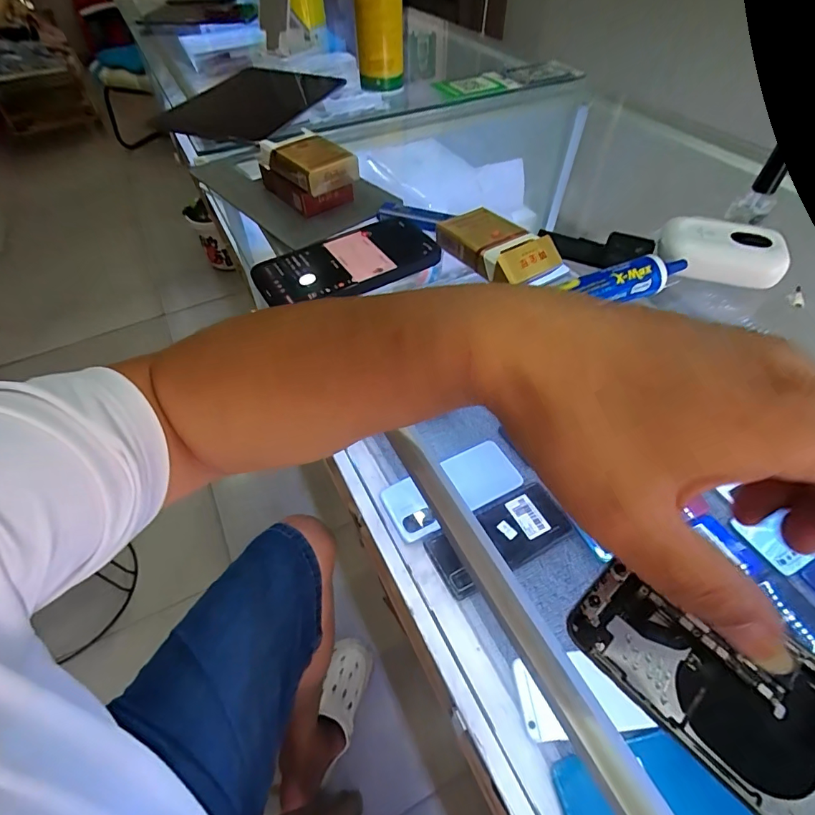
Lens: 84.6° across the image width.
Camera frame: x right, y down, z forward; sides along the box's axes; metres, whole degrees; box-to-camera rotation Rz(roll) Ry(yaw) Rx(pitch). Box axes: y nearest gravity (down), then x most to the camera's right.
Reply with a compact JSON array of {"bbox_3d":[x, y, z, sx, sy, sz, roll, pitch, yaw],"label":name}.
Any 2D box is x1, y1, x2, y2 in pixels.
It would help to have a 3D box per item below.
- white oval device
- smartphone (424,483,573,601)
[{"bbox_3d":[0.250,-0.124,0.356,0.087,0.025,0.055,9,51,8],"label":"white oval device"},{"bbox_3d":[0.105,0.148,0.507,0.156,0.013,0.072,-23,54,-17],"label":"smartphone"}]

